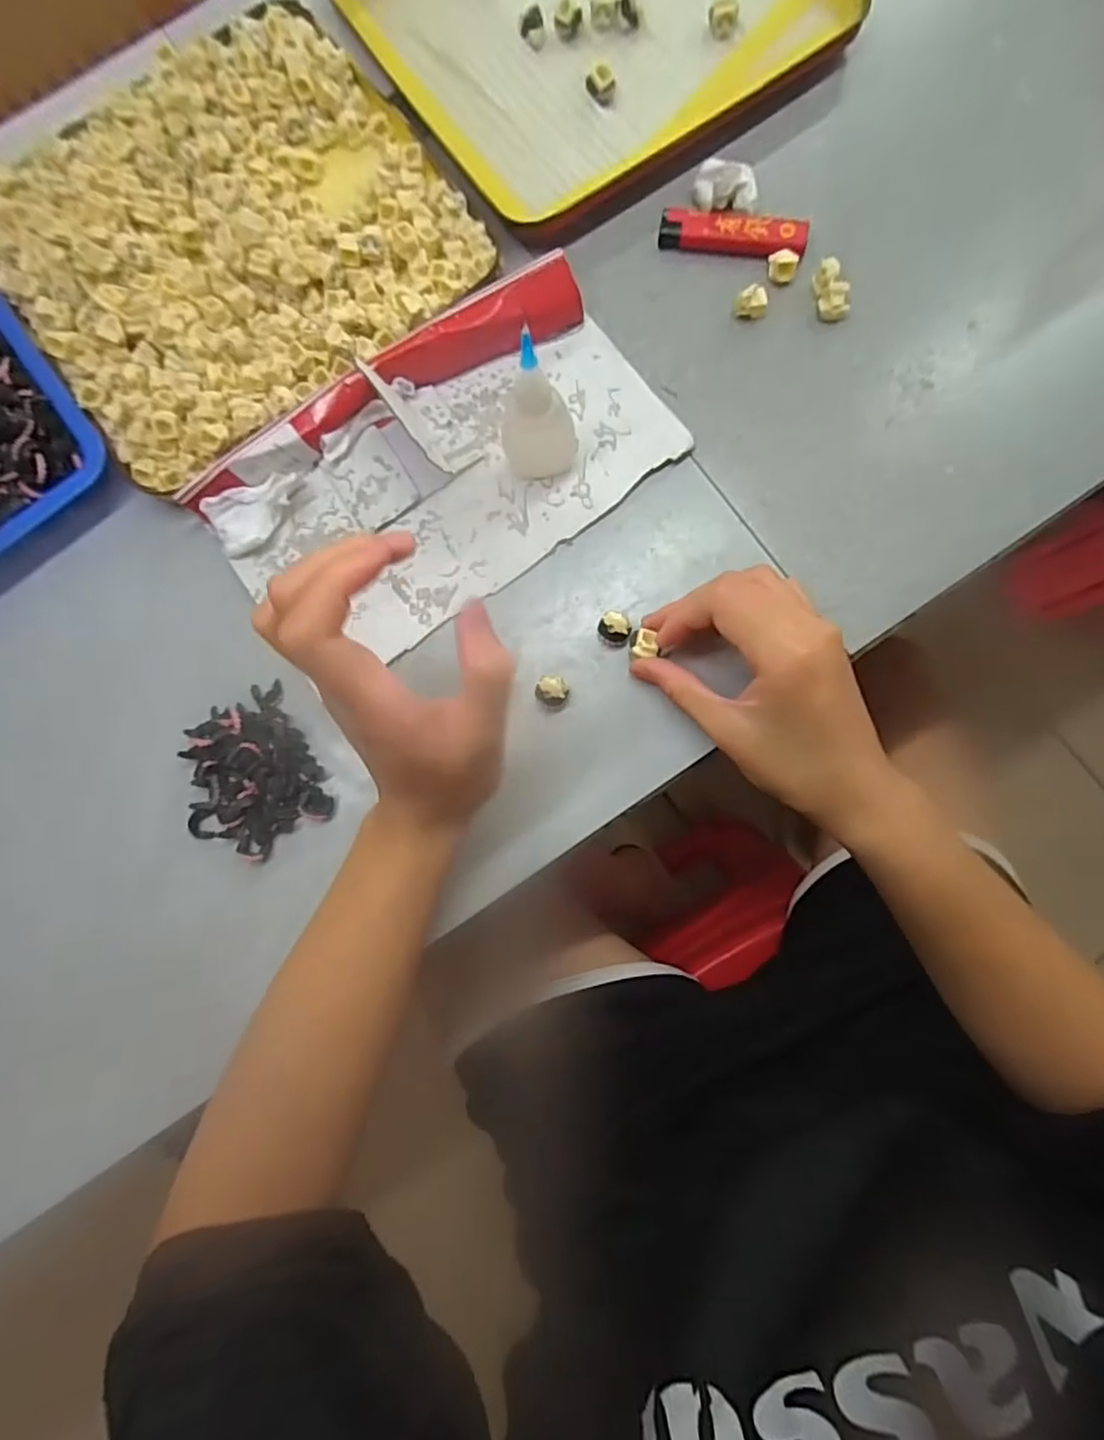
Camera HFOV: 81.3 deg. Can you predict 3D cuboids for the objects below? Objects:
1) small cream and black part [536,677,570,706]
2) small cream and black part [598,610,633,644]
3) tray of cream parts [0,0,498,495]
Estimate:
[{"bbox_3d":[0.000,-0.014,0.325,0.016,0.013,0.014,-4,82,4],"label":"small cream and black part"},{"bbox_3d":[0.032,-0.047,0.329,0.017,0.014,0.014,25,85,7],"label":"small cream and black part"},{"bbox_3d":[-0.180,-0.271,0.354,0.232,0.024,0.226,-35,81,0],"label":"tray of cream parts"}]

